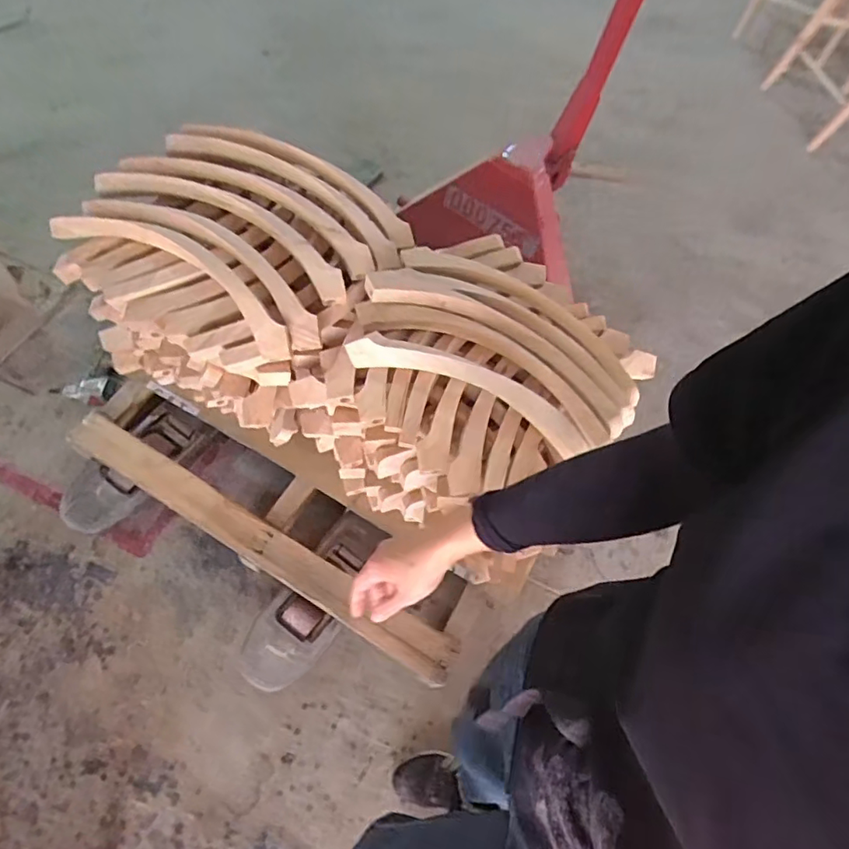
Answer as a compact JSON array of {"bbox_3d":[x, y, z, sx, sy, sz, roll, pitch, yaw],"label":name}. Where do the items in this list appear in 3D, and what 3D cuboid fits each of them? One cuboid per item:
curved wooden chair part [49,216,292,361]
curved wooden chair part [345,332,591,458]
[{"bbox_3d":[-0.415,-0.252,0.967,0.462,0.105,0.098,27,63,12],"label":"curved wooden chair part"},{"bbox_3d":[0.078,-0.063,0.948,0.421,0.075,0.070,21,62,9],"label":"curved wooden chair part"}]

